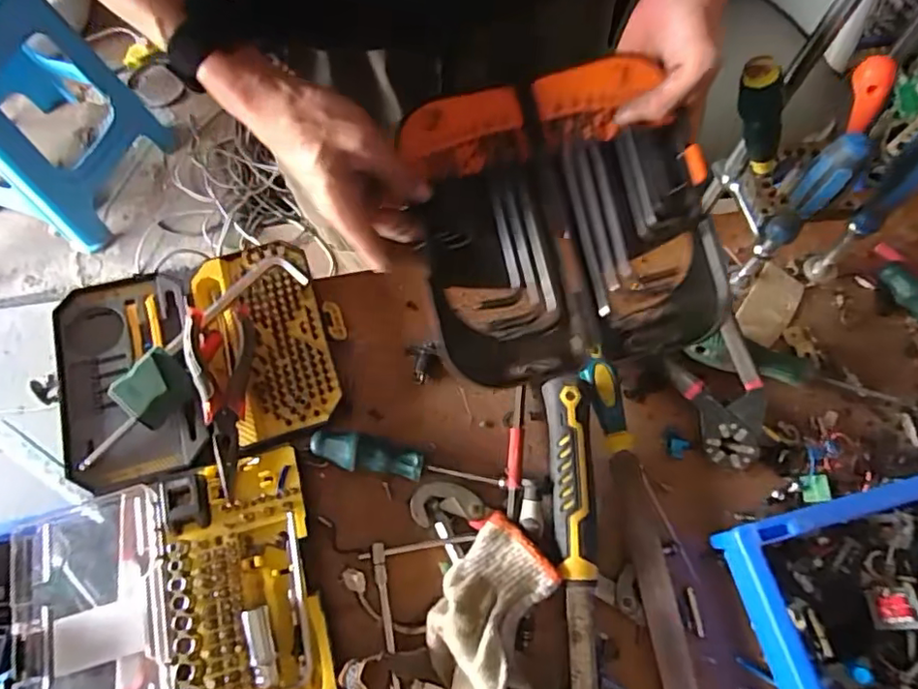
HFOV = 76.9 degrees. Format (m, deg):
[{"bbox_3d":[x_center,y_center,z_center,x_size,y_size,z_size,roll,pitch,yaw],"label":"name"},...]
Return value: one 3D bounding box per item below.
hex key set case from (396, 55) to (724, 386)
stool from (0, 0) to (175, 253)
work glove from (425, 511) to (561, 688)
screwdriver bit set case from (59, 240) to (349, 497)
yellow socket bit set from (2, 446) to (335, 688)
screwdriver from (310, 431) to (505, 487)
[{"bbox_3d":[0.070,-0.088,0.412,0.193,0.026,0.211,-13,84,-2],"label":"hex key set case"},{"bbox_3d":[-0.959,-0.502,1.209,0.366,0.473,0.345,17,69,6],"label":"stool"},{"bbox_3d":[0.024,0.199,0.406,0.087,0.047,0.135,24,70,9],"label":"work glove"},{"bbox_3d":[-0.222,0.007,0.488,0.222,0.042,0.191,-19,70,-8],"label":"screwdriver bit set case"},{"bbox_3d":[-0.216,0.192,0.416,0.225,0.033,0.185,-15,69,-6],"label":"yellow socket bit set"},{"bbox_3d":[-0.043,0.099,0.461,0.151,0.027,0.028,16,69,6],"label":"screwdriver"}]

